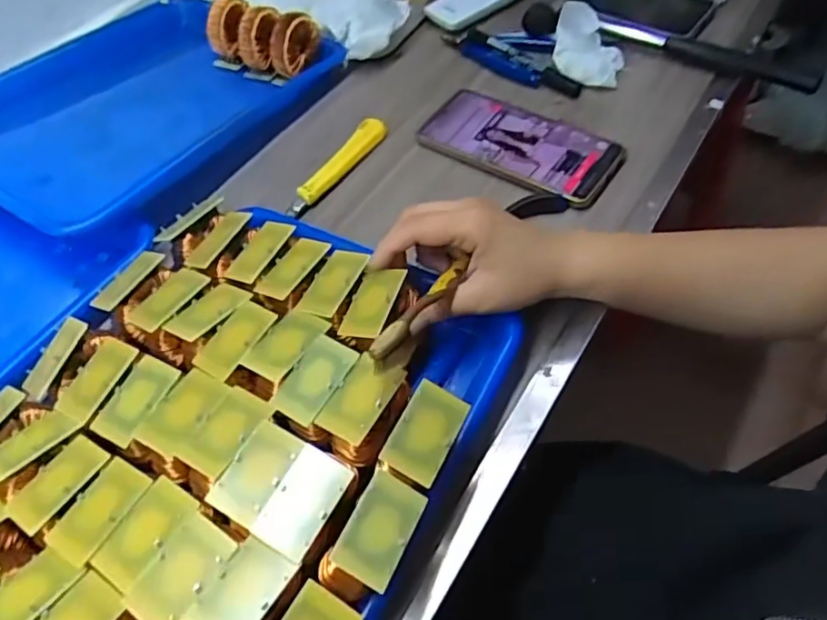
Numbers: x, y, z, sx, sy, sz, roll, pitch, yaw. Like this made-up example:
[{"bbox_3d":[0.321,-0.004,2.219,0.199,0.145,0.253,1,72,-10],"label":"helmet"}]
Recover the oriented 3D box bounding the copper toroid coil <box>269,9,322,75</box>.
[{"bbox_3d":[-0.114,-0.252,0.583,0.032,0.057,0.058,10,56,12],"label":"copper toroid coil"}]

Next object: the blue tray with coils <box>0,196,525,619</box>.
[{"bbox_3d":[-0.111,0.078,0.353,0.259,0.061,0.315,24,60,21],"label":"blue tray with coils"}]

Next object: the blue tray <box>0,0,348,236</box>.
[{"bbox_3d":[-0.253,-0.192,0.560,0.256,0.041,0.328,24,53,16],"label":"blue tray"}]

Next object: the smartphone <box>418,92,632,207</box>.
[{"bbox_3d":[0.089,-0.143,0.528,0.169,0.013,0.087,29,62,23],"label":"smartphone"}]

